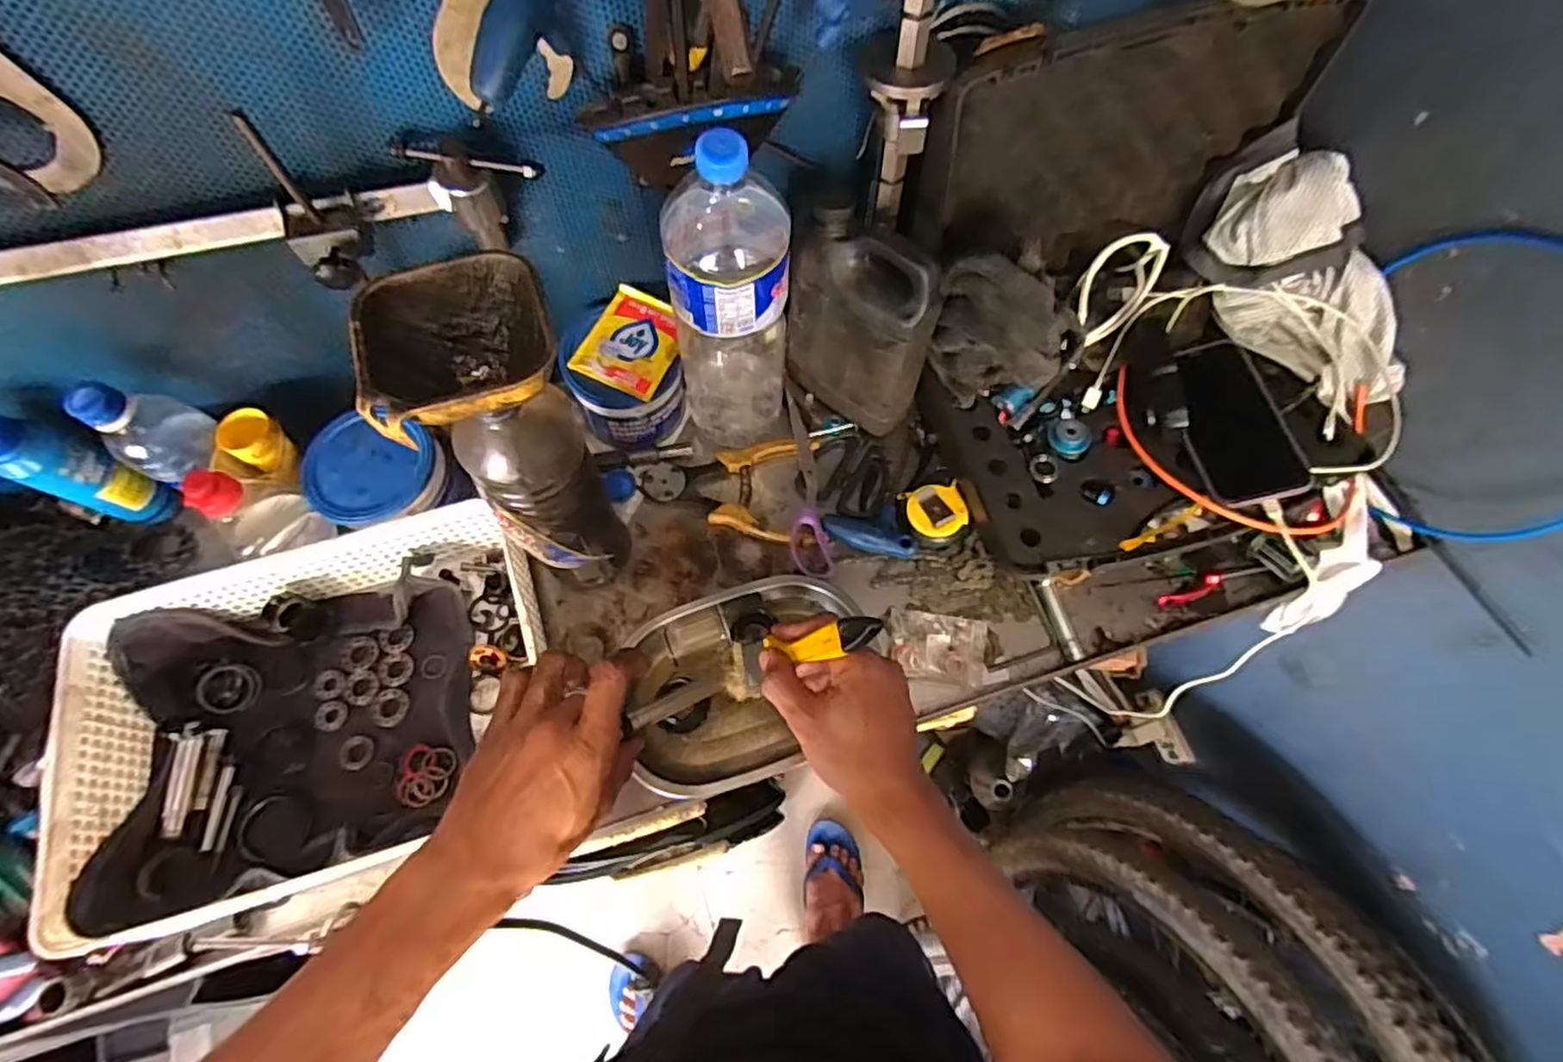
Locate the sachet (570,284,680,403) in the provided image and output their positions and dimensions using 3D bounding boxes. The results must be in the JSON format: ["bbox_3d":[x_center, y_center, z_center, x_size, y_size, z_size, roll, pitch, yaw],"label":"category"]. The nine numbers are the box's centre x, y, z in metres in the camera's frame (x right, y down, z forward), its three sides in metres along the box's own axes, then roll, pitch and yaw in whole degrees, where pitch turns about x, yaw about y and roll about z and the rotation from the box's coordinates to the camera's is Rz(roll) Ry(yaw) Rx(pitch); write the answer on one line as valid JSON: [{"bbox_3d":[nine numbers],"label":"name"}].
[{"bbox_3d":[-0.130,-0.167,0.608,0.077,0.013,0.095,24,69,9],"label":"sachet"}]

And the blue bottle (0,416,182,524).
[{"bbox_3d":[-0.570,-0.046,0.559,0.039,0.144,0.046,21,69,7],"label":"blue bottle"}]

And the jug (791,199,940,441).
[{"bbox_3d":[0.070,-0.179,0.609,0.129,0.172,0.063,36,71,13],"label":"jug"}]

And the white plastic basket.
[{"bbox_3d":[-0.348,0.130,0.535,0.326,0.075,0.248,-20,69,-9],"label":"white plastic basket"}]

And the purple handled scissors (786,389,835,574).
[{"bbox_3d":[0.019,-0.047,0.647,0.034,0.015,0.197,-6,68,-4],"label":"purple handled scissors"}]

